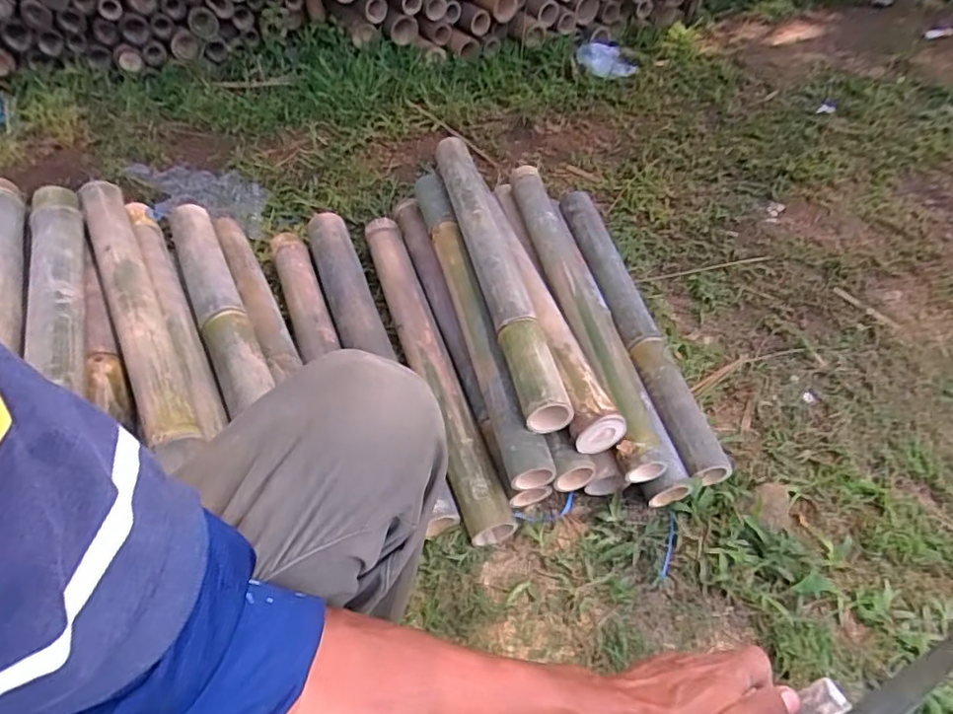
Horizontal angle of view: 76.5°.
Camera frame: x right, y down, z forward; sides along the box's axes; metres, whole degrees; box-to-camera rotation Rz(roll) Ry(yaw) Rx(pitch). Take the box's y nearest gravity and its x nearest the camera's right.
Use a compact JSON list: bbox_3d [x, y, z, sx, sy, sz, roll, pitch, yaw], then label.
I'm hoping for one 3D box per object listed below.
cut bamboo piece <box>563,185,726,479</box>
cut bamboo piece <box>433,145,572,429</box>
[{"bbox_3d":[0.248,-0.068,0.997,0.069,0.069,0.618,-5,48,-12],"label":"cut bamboo piece"},{"bbox_3d":[0.025,-0.152,0.919,0.071,0.057,0.599,-7,48,-13],"label":"cut bamboo piece"}]

